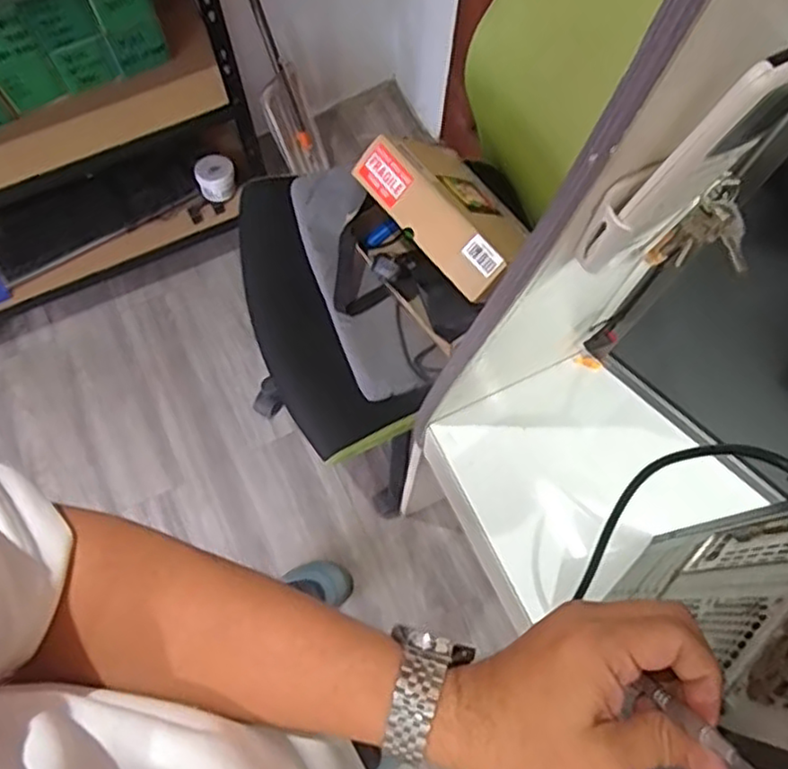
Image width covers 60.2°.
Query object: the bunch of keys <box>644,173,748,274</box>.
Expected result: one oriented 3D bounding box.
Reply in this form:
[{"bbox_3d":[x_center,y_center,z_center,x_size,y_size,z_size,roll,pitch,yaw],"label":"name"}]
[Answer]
[{"bbox_3d":[0.211,-0.097,0.453,0.053,0.098,0.025,18,71,4],"label":"bunch of keys"}]

